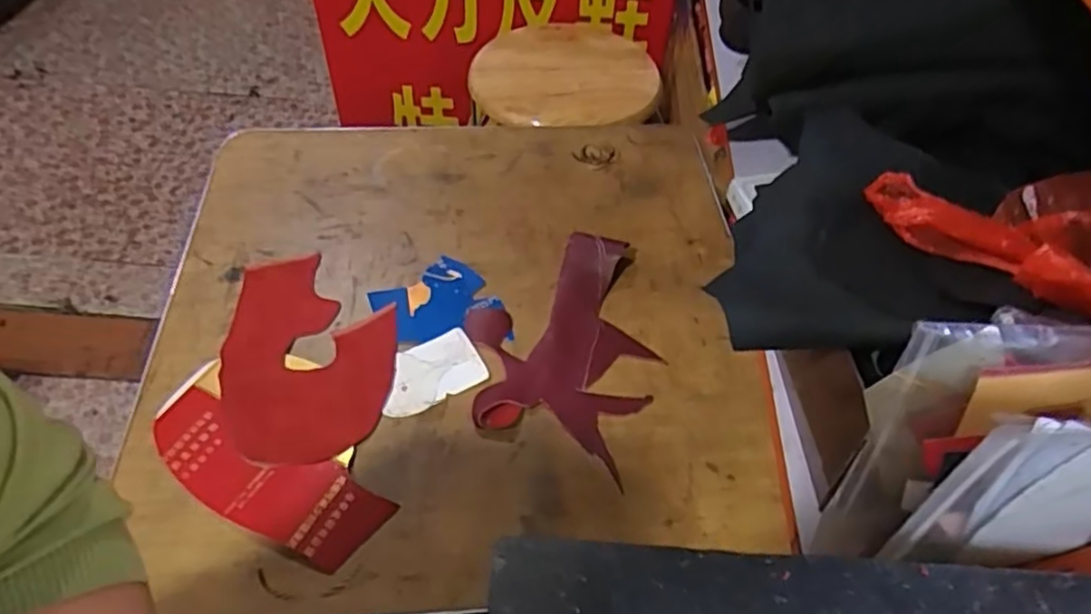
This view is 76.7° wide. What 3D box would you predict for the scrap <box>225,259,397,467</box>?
[{"bbox_3d":[-0.225,0.039,0.663,0.154,0.007,0.236,-5,52,-6],"label":"scrap"}]

